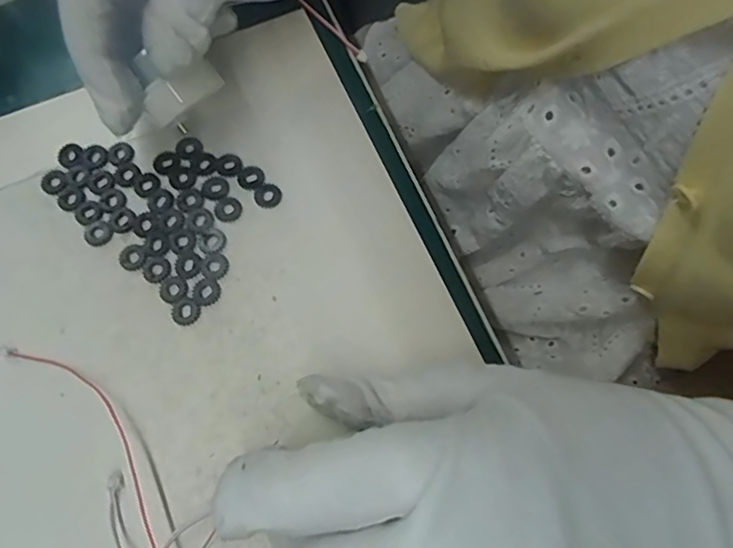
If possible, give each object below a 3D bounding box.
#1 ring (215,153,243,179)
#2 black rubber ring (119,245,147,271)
[{"bbox_3d":[-0.057,-0.045,0.237,0.011,0.004,0.011,-1,70,2],"label":"ring"},{"bbox_3d":[-0.091,-0.007,0.225,0.010,0.004,0.011,-29,72,-8],"label":"black rubber ring"}]

